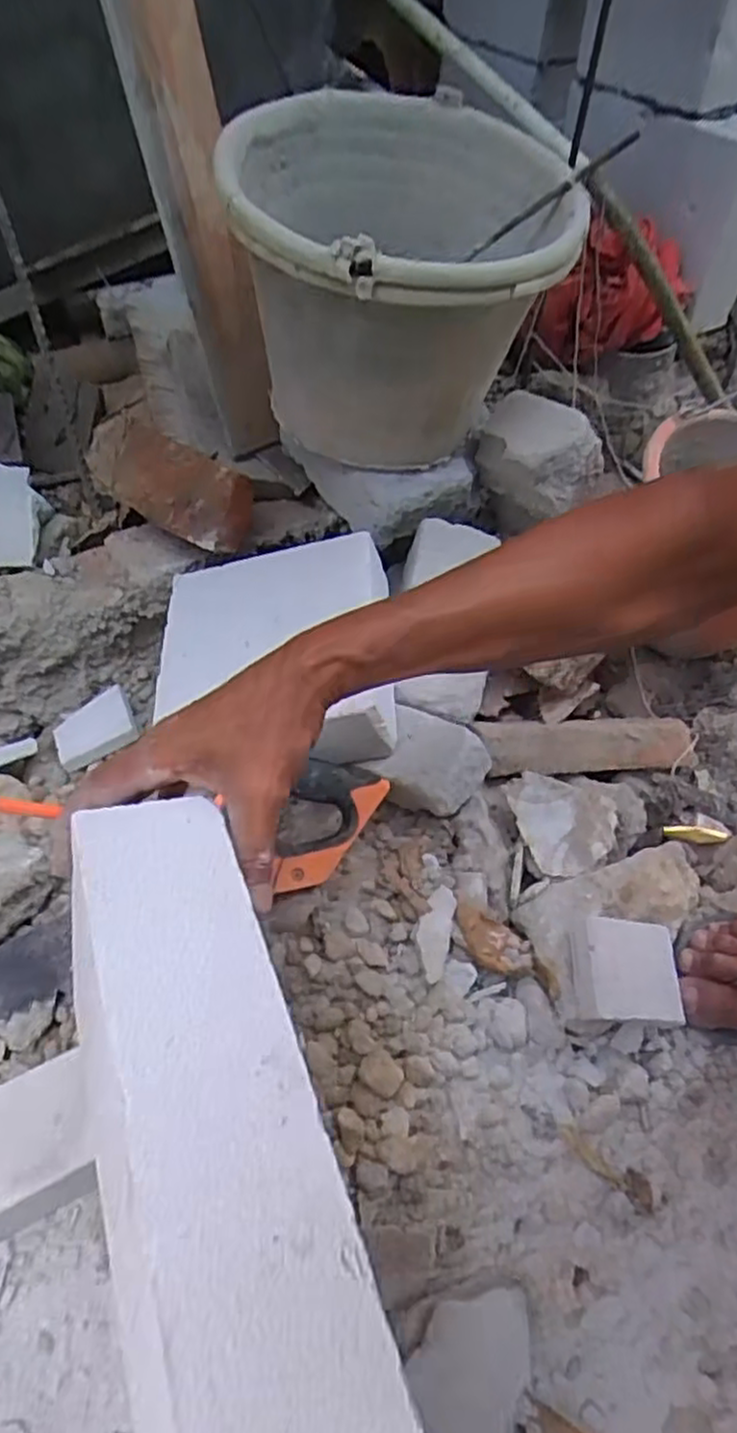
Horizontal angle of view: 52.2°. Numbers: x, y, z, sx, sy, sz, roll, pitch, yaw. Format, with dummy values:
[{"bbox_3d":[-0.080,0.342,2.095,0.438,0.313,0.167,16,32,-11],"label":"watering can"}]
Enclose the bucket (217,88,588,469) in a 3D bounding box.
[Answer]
[{"bbox_3d":[0.027,-0.388,0.705,0.300,0.243,0.321,-9,54,-8],"label":"bucket"}]

